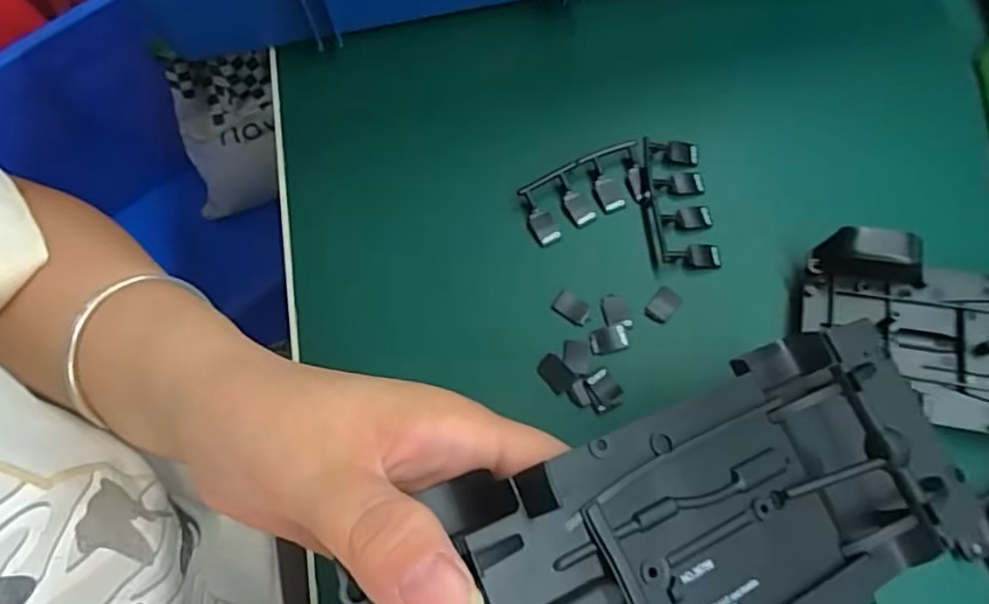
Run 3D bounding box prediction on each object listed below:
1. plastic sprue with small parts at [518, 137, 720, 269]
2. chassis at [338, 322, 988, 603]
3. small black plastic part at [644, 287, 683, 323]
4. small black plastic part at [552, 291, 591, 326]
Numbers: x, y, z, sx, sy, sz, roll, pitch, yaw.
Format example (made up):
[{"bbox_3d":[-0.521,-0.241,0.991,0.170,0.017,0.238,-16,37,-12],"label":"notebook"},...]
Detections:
[{"bbox_3d":[0.058,-0.047,0.298,0.088,0.009,0.061,3,71,2],"label":"plastic sprue with small parts"},{"bbox_3d":[0.050,0.059,0.156,0.162,0.015,0.069,-20,71,-24],"label":"chassis"},{"bbox_3d":[0.076,0.001,0.284,0.011,0.004,0.017,37,75,12],"label":"small black plastic part"},{"bbox_3d":[0.035,0.002,0.282,0.017,0.004,0.011,36,75,12],"label":"small black plastic part"}]

